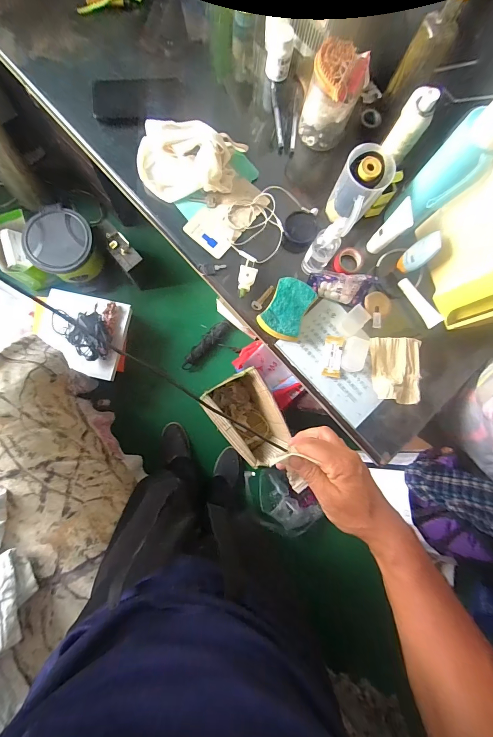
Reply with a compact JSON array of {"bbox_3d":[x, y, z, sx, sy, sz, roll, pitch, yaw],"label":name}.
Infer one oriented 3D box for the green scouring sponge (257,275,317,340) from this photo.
[{"bbox_3d":[0.071,-0.104,0.569,0.073,0.025,0.102,25,82,-2],"label":"green scouring sponge"}]

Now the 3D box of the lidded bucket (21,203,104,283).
[{"bbox_3d":[-0.647,-0.431,1.188,0.223,0.190,0.202,-45,89,-8],"label":"lidded bucket"}]

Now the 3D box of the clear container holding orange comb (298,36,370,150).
[{"bbox_3d":[0.141,-0.453,0.562,0.086,0.139,0.076,16,83,-3],"label":"clear container holding orange comb"}]

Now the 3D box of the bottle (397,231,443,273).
[{"bbox_3d":[0.296,-0.195,0.564,0.024,0.099,0.043,-8,85,-19],"label":"bottle"}]

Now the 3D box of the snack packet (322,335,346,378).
[{"bbox_3d":[0.156,-0.022,0.586,0.033,0.008,0.073,9,83,-4],"label":"snack packet"}]

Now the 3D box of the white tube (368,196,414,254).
[{"bbox_3d":[0.246,-0.237,0.560,0.024,0.116,0.041,-19,89,-17],"label":"white tube"}]

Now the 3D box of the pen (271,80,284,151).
[{"bbox_3d":[0.059,-0.485,0.627,0.012,0.011,0.138,-7,85,-6],"label":"pen"}]

